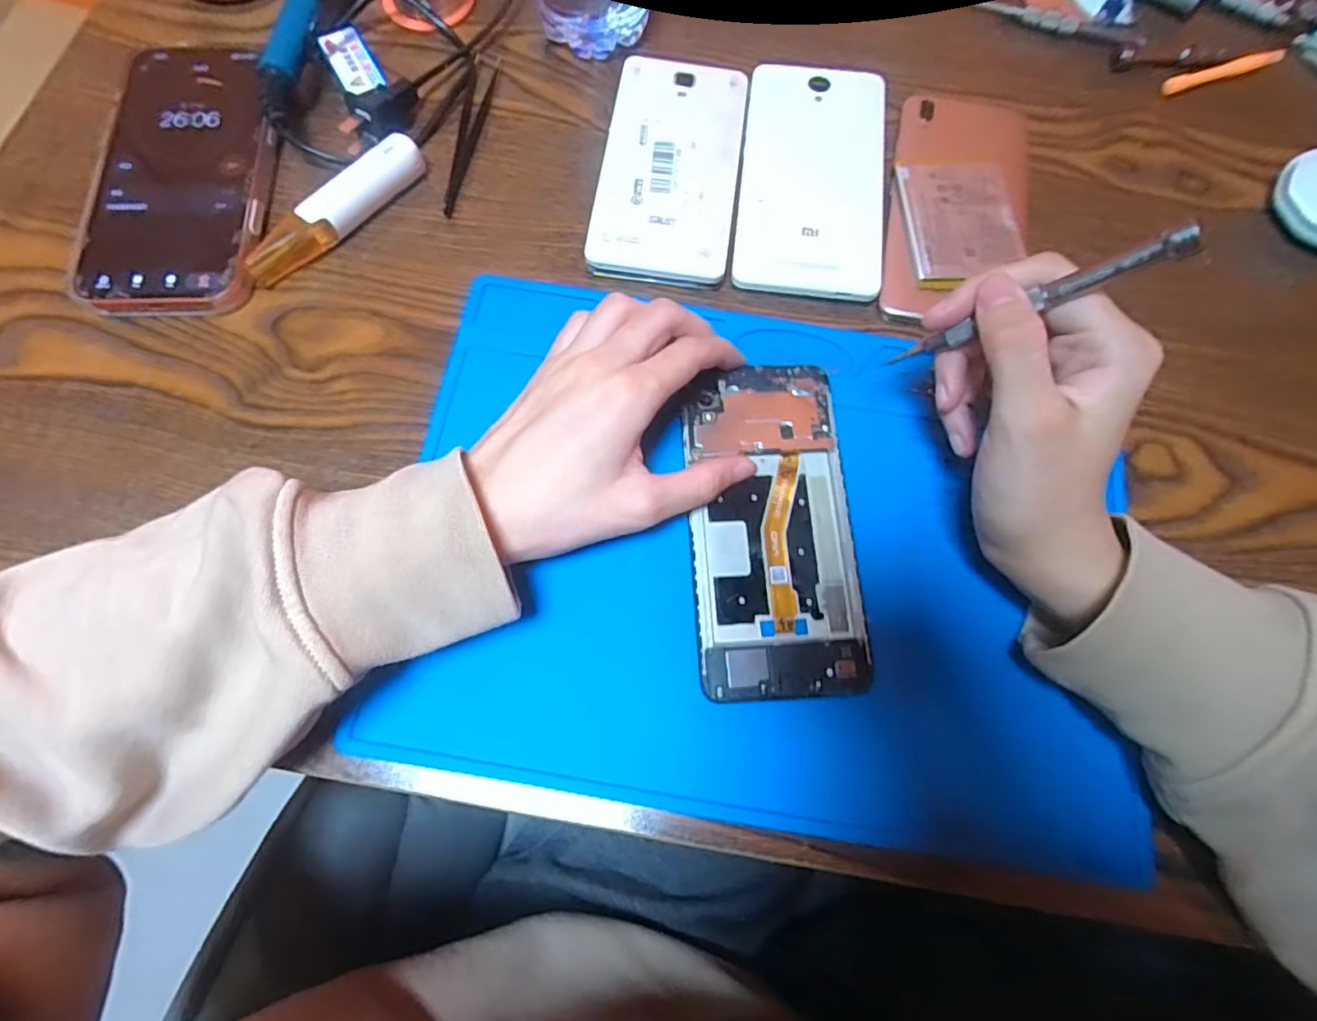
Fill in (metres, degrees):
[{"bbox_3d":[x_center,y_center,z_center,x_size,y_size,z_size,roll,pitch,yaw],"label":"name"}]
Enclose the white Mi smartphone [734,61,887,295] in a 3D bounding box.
[{"bbox_3d":[0.083,-0.181,0.333,0.077,0.007,0.148,7,72,1],"label":"white Mi smartphone"}]

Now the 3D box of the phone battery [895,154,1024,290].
[{"bbox_3d":[0.159,-0.152,0.324,0.059,0.004,0.083,-2,72,-2],"label":"phone battery"}]

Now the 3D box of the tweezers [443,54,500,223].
[{"bbox_3d":[-0.103,-0.210,0.341,0.016,0.007,0.112,3,72,0],"label":"tweezers"}]

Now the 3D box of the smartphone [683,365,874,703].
[{"bbox_3d":[0.050,0.005,0.272,0.071,0.007,0.148,0,74,-1],"label":"smartphone"}]

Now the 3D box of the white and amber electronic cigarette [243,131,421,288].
[{"bbox_3d":[-0.163,-0.152,0.314,0.016,0.021,0.105,38,75,10],"label":"white and amber electronic cigarette"}]

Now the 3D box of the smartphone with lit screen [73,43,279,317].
[{"bbox_3d":[-0.244,-0.174,0.321,0.083,0.017,0.161,-2,72,-2],"label":"smartphone with lit screen"}]

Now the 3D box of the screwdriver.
[{"bbox_3d":[0.128,-0.071,0.218,0.006,0.097,0.007,16,67,-39],"label":"screwdriver"}]

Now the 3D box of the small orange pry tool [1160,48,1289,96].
[{"bbox_3d":[0.340,-0.265,0.374,0.082,0.005,0.010,-20,74,-7],"label":"small orange pry tool"}]

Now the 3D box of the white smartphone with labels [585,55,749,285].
[{"bbox_3d":[0.007,-0.185,0.333,0.072,0.012,0.142,8,72,1],"label":"white smartphone with labels"}]

